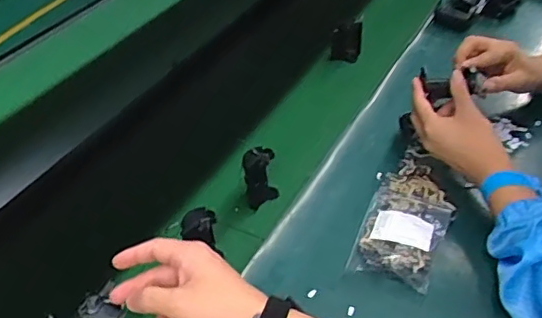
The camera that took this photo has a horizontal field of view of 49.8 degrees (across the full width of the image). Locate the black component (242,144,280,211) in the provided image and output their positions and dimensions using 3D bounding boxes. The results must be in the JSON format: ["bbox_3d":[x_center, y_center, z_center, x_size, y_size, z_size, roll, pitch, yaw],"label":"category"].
[{"bbox_3d":[-0.013,0.026,0.765,0.046,0.077,0.044,0,39,1],"label":"black component"}]

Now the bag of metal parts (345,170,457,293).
[{"bbox_3d":[0.165,0.076,0.715,0.096,0.022,0.183,15,43,20],"label":"bag of metal parts"}]

